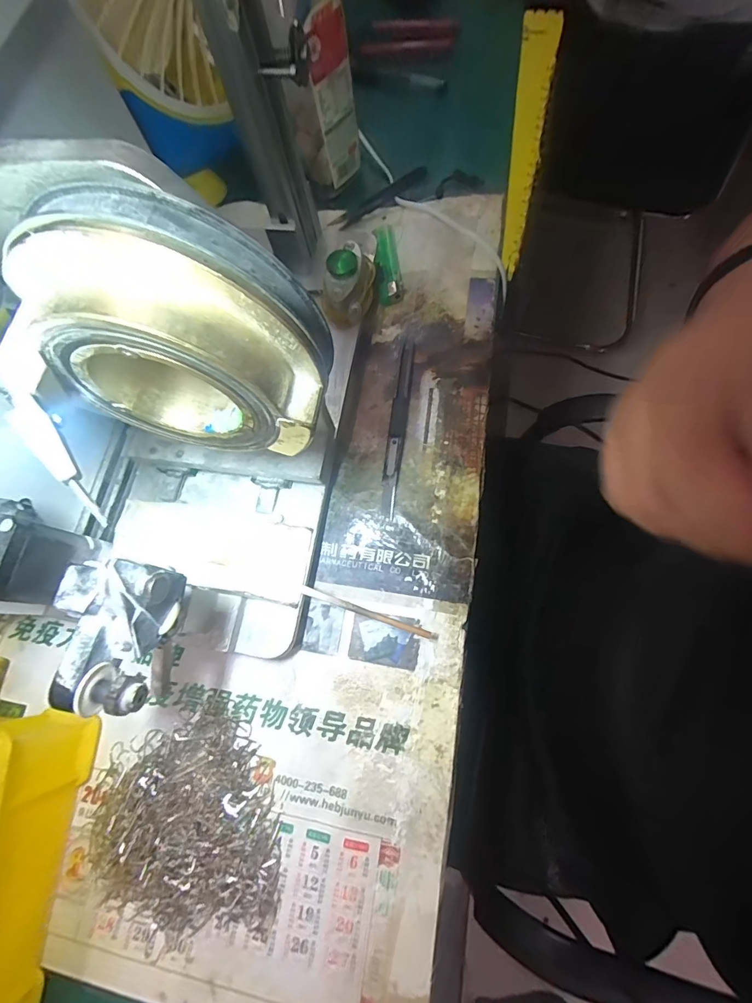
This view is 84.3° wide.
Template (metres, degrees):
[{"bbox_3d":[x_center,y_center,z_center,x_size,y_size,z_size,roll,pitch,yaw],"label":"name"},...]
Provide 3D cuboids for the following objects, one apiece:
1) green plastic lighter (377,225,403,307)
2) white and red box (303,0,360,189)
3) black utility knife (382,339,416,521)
[{"bbox_3d":[0.010,-0.206,0.360,0.017,0.010,0.079,-8,72,3],"label":"green plastic lighter"},{"bbox_3d":[-0.032,-0.324,0.345,0.018,0.122,0.037,40,78,9],"label":"white and red box"},{"bbox_3d":[0.017,-0.060,0.314,0.012,0.006,0.148,6,73,8],"label":"black utility knife"}]

